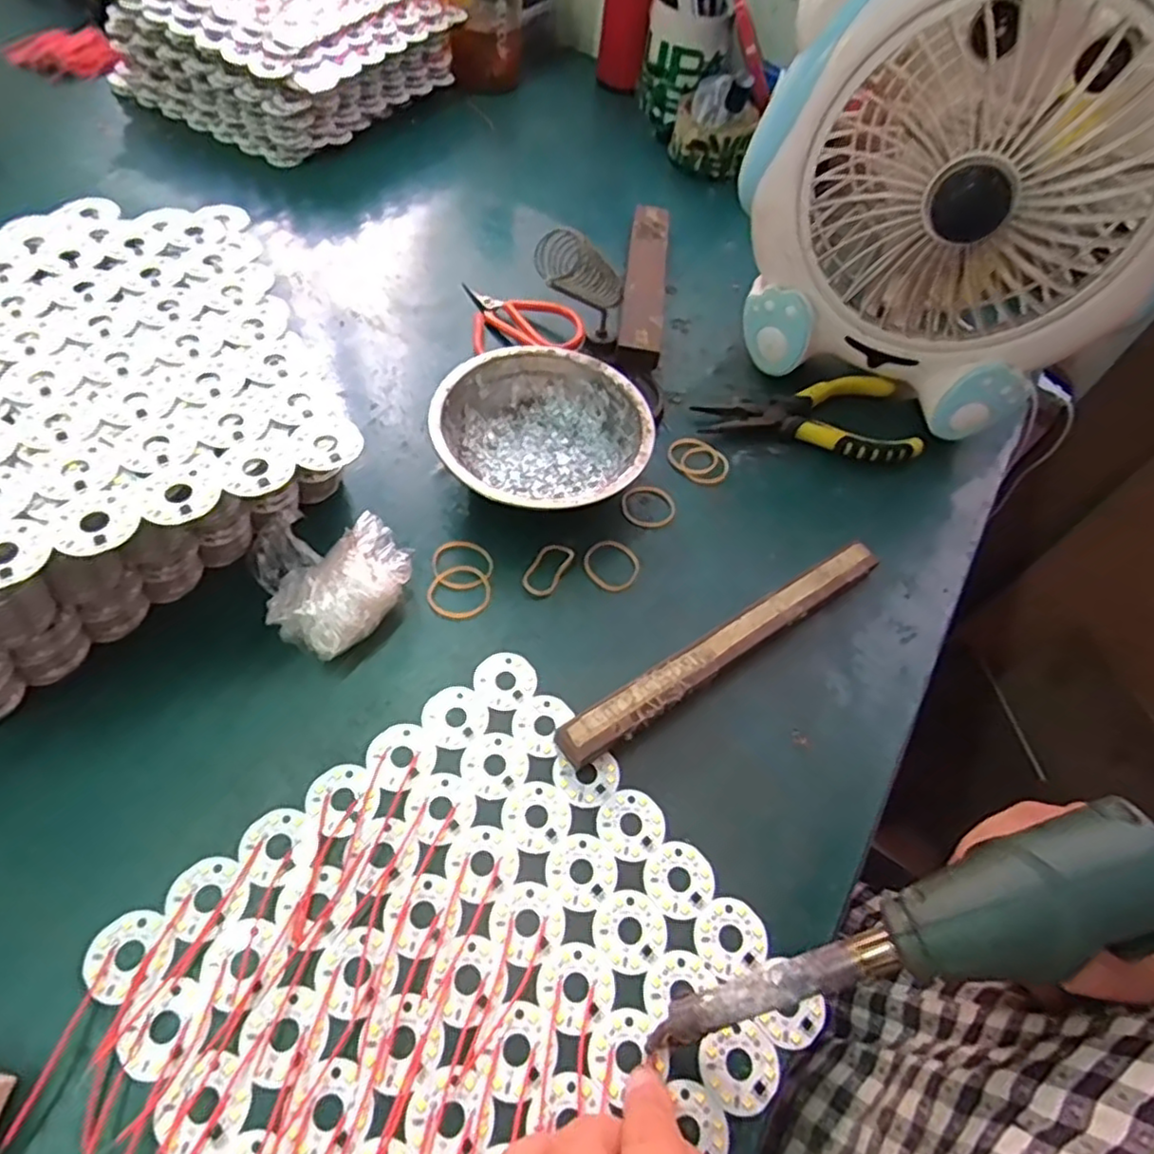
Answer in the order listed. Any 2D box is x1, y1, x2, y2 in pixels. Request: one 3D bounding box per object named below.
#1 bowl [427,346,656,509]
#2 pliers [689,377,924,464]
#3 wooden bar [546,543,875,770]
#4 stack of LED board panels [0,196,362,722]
[{"bbox_3d":[-0.020,-0.081,0.406,0.124,0.048,0.122,4,56,-6],"label":"bowl"},{"bbox_3d":[0.160,-0.108,0.462,0.146,0.016,0.068,-3,57,-10],"label":"pliers"},{"bbox_3d":[0.081,0.035,0.352,0.211,0.020,0.020,-28,65,-23],"label":"wooden bar"},{"bbox_3d":[-0.257,-0.067,0.333,0.251,0.093,0.230,-26,63,-22],"label":"stack of LED board panels"}]

